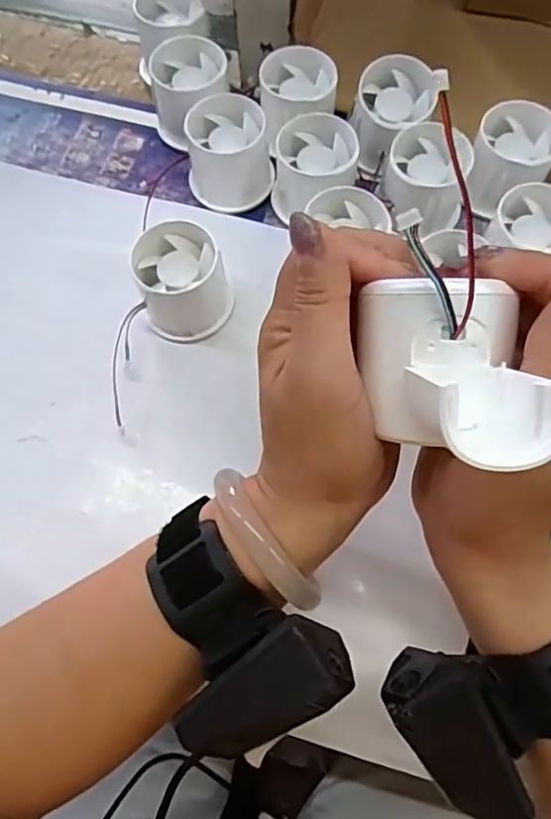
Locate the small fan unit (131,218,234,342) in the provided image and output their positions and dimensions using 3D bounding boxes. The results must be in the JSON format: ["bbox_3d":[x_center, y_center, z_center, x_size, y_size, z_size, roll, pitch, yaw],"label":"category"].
[{"bbox_3d":[-0.056,-0.077,0.355,0.051,0.048,0.056,0,69,1],"label":"small fan unit"}]

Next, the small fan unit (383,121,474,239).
[{"bbox_3d":[0.097,-0.145,0.374,0.056,0.040,0.056,0,69,1],"label":"small fan unit"}]

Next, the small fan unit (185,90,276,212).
[{"bbox_3d":[-0.032,-0.169,0.387,0.054,0.047,0.055,-14,70,-4],"label":"small fan unit"}]

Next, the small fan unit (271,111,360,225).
[{"bbox_3d":[0.025,-0.154,0.377,0.052,0.046,0.053,0,69,1],"label":"small fan unit"}]

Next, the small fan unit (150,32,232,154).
[{"bbox_3d":[-0.057,-0.218,0.406,0.056,0.050,0.060,33,73,13],"label":"small fan unit"}]

